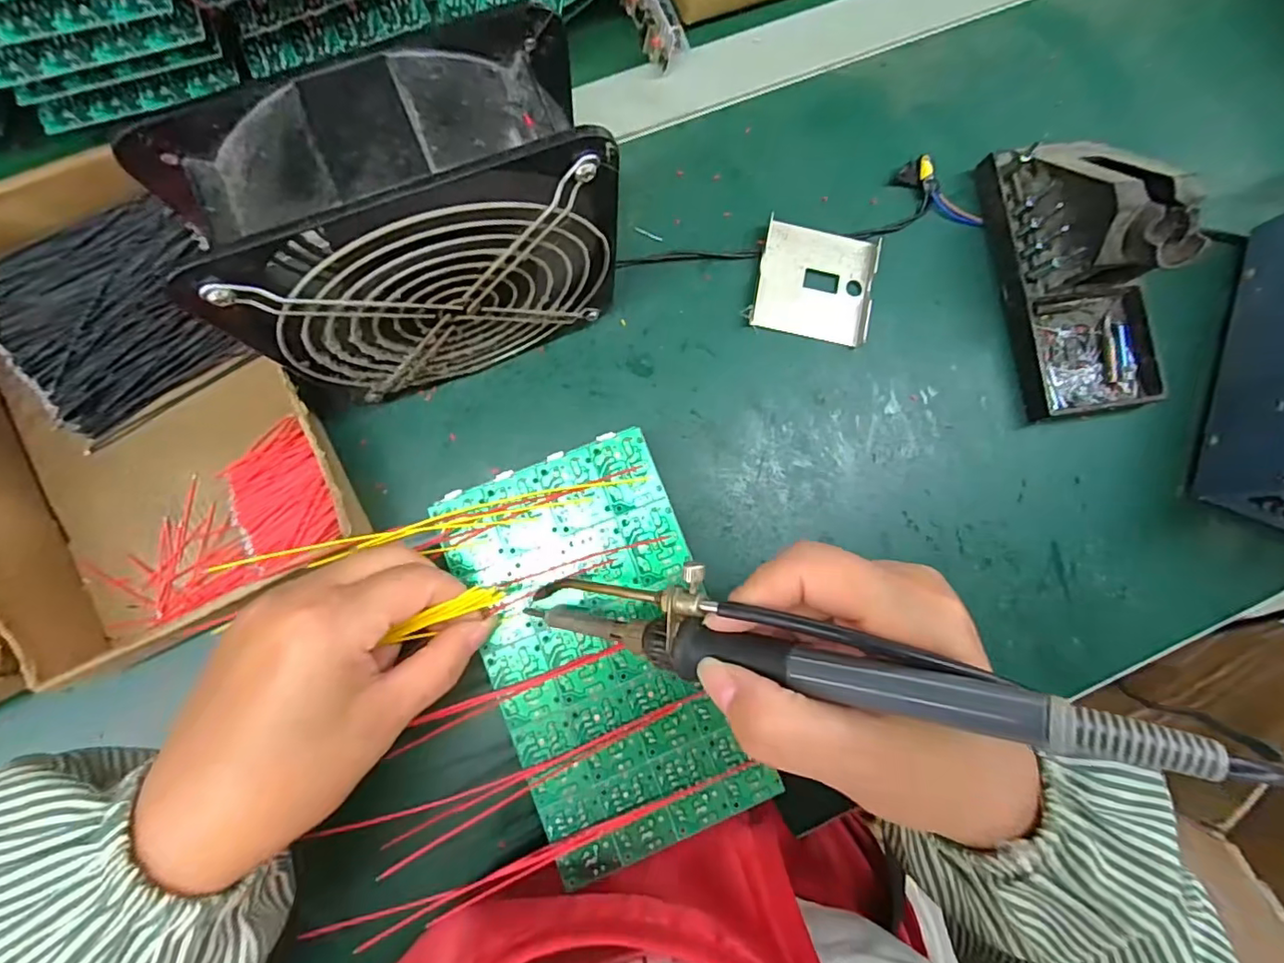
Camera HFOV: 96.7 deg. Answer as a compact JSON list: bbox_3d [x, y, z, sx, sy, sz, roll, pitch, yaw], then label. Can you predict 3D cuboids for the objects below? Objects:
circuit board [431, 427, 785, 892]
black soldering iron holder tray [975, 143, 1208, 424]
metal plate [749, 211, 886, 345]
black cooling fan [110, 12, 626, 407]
[{"bbox_3d":[-0.017,0.074,0.257,0.098,0.005,0.173,-20,86,-8],"label":"circuit board"},{"bbox_3d":[0.261,-0.123,0.319,0.079,0.071,0.158,-7,85,-7],"label":"black soldering iron holder tray"},{"bbox_3d":[0.103,-0.117,0.340,0.070,0.011,0.063,10,83,-5],"label":"metal plate"},{"bbox_3d":[-0.091,-0.097,0.249,0.152,0.149,0.061,-22,86,-8],"label":"black cooling fan"}]

